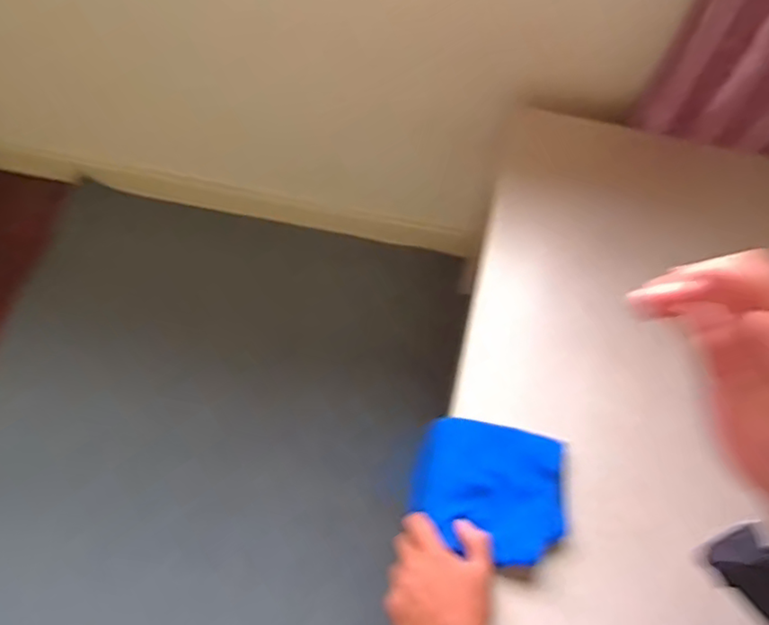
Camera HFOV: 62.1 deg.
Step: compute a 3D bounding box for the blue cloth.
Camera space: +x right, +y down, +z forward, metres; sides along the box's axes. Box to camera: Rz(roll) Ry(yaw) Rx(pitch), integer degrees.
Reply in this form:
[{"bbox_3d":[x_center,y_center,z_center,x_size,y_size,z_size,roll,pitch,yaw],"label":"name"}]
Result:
[{"bbox_3d":[0.105,0.180,0.649,0.148,0.029,0.133,4,63,7],"label":"blue cloth"}]

